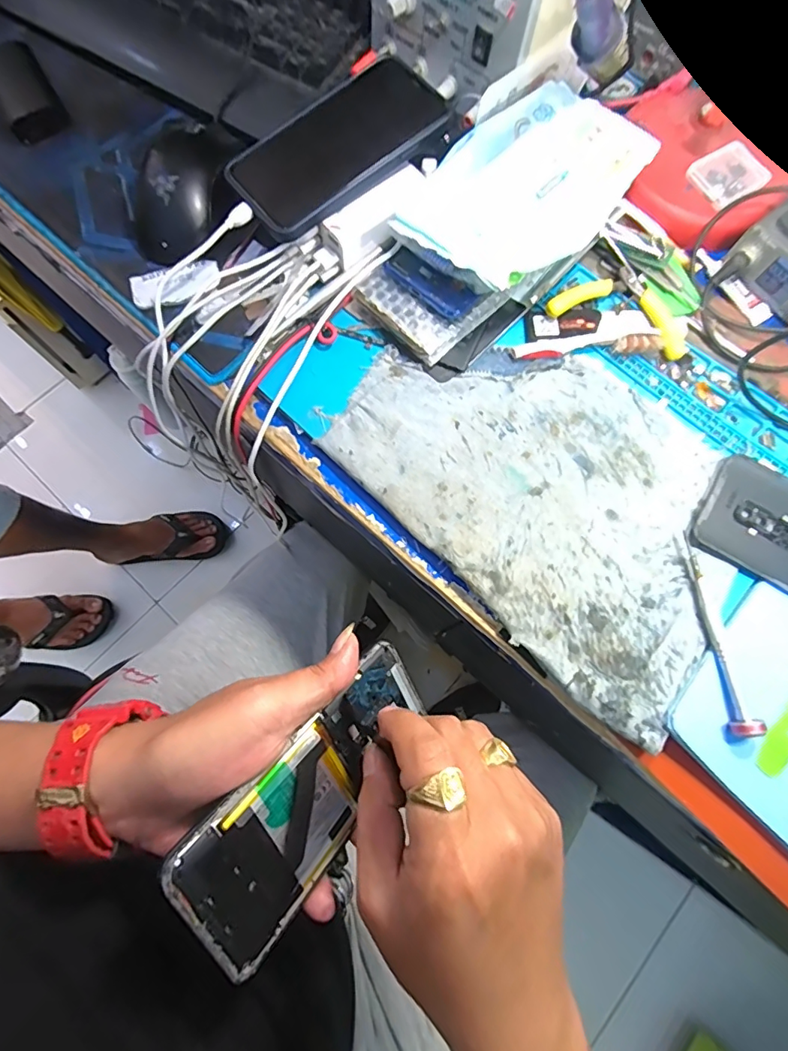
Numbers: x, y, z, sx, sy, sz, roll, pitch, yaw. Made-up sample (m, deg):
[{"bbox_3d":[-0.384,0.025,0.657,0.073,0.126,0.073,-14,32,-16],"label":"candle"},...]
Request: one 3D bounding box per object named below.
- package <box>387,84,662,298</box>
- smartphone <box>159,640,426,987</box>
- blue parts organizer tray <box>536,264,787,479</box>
[{"bbox_3d":[0.096,-0.241,0.343,0.117,0.013,0.185,42,78,11],"label":"package"},{"bbox_3d":[-0.036,0.135,0.251,0.152,0.004,0.068,-38,110,-41],"label":"smartphone"},{"bbox_3d":[0.211,-0.107,0.352,0.233,0.016,0.054,43,78,9],"label":"blue parts organizer tray"}]

